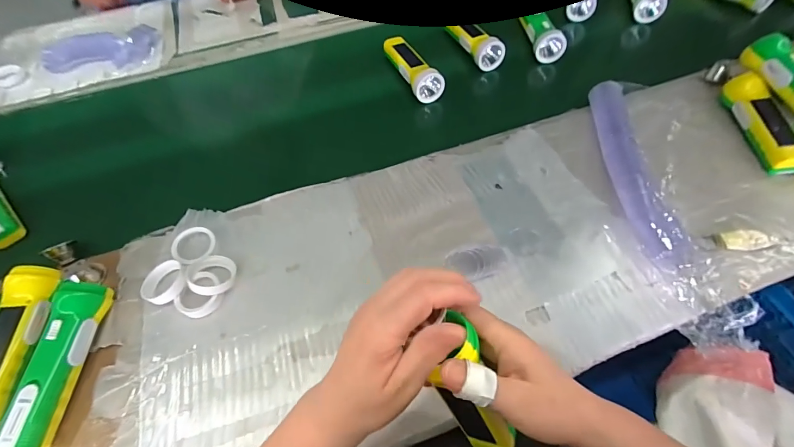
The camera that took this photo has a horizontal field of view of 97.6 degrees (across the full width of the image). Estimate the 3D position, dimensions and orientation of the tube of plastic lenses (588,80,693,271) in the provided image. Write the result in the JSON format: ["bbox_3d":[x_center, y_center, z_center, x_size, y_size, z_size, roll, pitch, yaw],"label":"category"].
[{"bbox_3d":[0.317,-0.081,0.478,0.045,0.040,0.307,2,57,4],"label":"tube of plastic lenses"}]

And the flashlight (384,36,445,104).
[{"bbox_3d":[0.020,-0.291,0.626,0.055,0.054,0.171,-25,59,-13],"label":"flashlight"}]

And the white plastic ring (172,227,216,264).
[{"bbox_3d":[-0.259,0.028,0.442,0.051,0.012,0.052,3,53,-4],"label":"white plastic ring"}]

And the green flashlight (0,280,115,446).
[{"bbox_3d":[-0.365,0.145,0.371,0.049,0.041,0.164,1,57,4],"label":"green flashlight"}]

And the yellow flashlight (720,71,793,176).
[{"bbox_3d":[0.532,-0.150,0.504,0.049,0.050,0.173,0,57,3],"label":"yellow flashlight"}]

